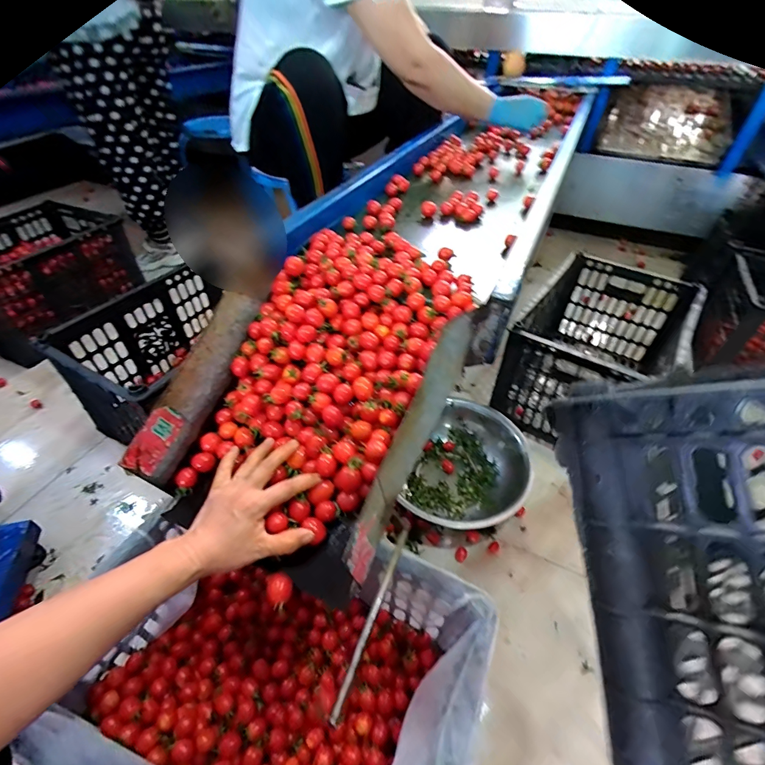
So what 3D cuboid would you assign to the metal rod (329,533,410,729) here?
[{"bbox_3d":[-0.005,0.196,0.346,0.008,0.008,0.184,16,26,14],"label":"metal rod"}]

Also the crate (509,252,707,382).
[{"bbox_3d":[0.553,-0.096,1.035,0.325,0.258,0.452,29,50,25],"label":"crate"}]

